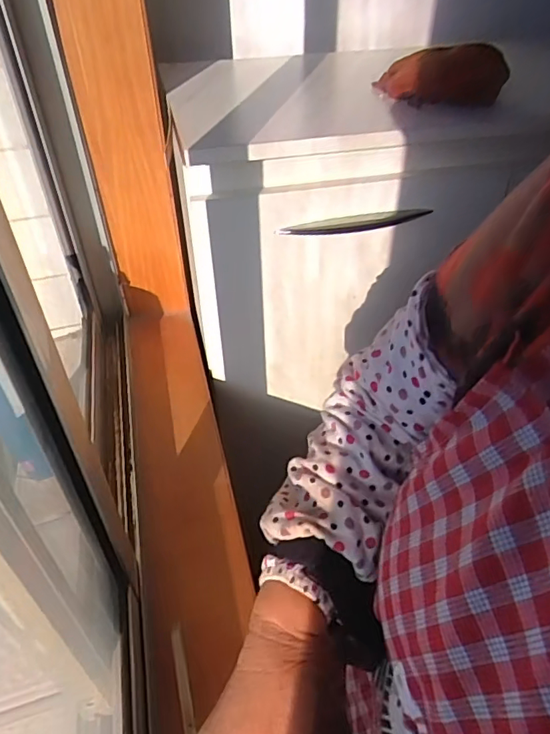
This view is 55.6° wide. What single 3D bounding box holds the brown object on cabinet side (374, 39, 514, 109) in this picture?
[{"bbox_3d":[0.209,-0.368,0.657,0.152,0.052,0.087,7,42,9],"label":"brown object on cabinet side"}]

